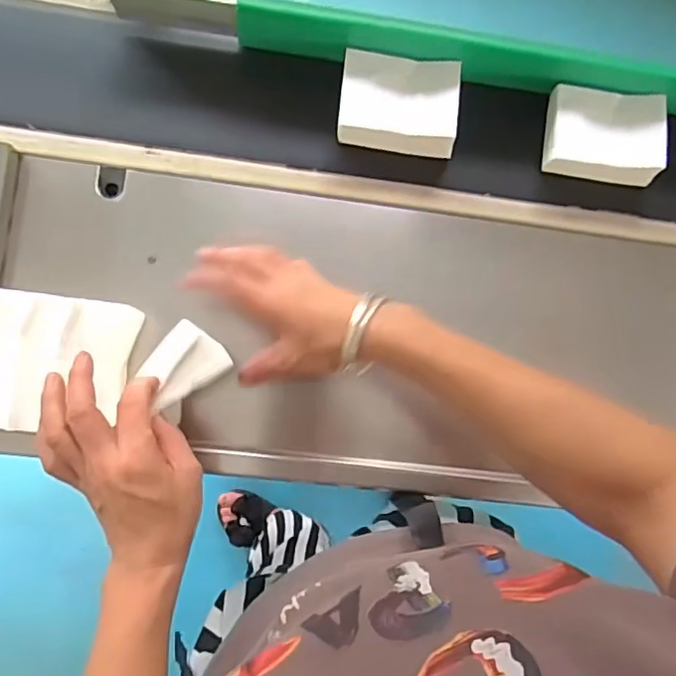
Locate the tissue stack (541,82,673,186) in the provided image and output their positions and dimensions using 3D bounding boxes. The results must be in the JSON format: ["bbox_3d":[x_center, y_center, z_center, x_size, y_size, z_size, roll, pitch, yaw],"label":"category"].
[{"bbox_3d":[0.236,-0.180,0.525,0.105,0.031,0.074,6,85,-4],"label":"tissue stack"}]

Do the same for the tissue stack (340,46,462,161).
[{"bbox_3d":[0.054,-0.203,0.512,0.103,0.035,0.069,6,85,-4],"label":"tissue stack"}]

